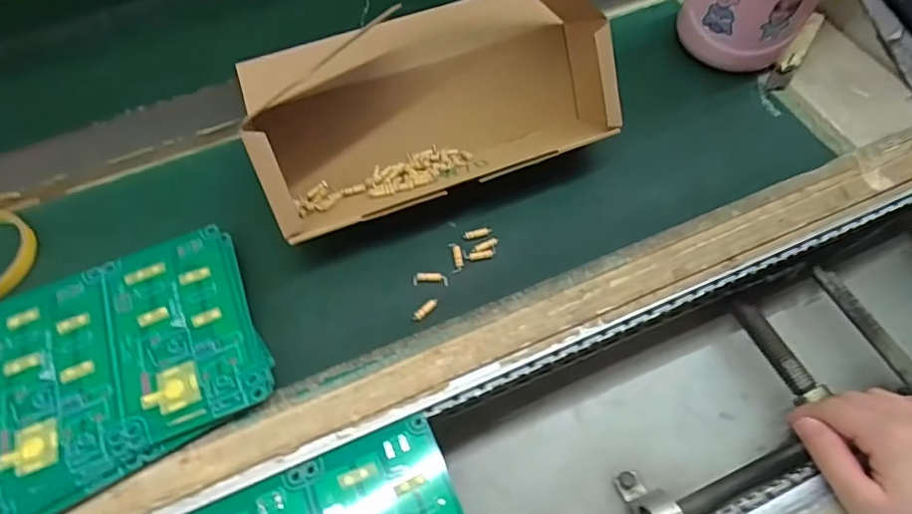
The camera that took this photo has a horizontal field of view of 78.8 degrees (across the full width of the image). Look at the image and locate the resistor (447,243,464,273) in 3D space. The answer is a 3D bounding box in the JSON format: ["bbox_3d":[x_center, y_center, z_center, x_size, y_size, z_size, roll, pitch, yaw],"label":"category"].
[{"bbox_3d":[0.000,-0.001,0.415,0.009,0.004,0.025,-10,62,-5],"label":"resistor"}]

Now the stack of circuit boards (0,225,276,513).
[{"bbox_3d":[-0.223,0.069,0.373,0.175,0.026,0.151,-25,64,-13],"label":"stack of circuit boards"}]

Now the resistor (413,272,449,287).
[{"bbox_3d":[-0.019,0.016,0.407,0.025,0.004,0.011,-3,61,-2],"label":"resistor"}]

